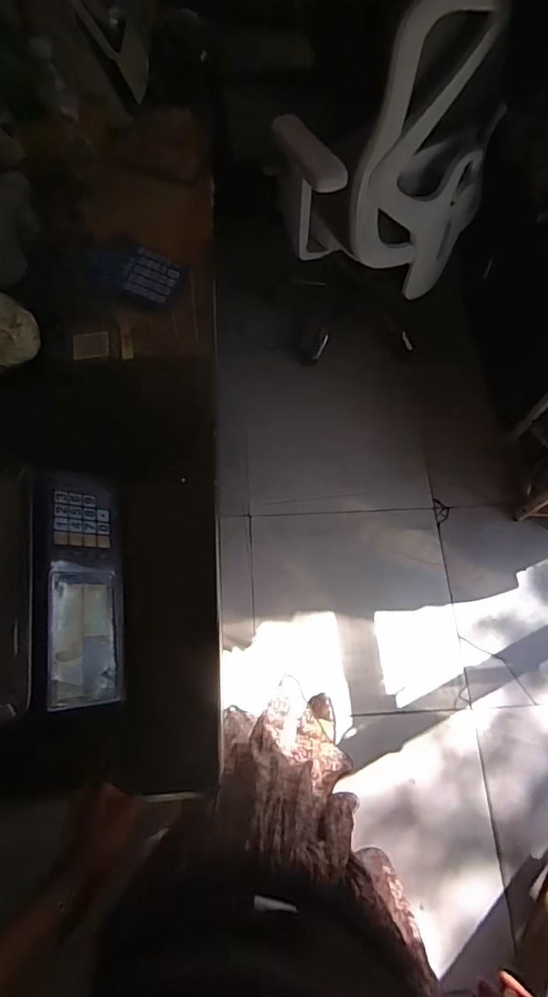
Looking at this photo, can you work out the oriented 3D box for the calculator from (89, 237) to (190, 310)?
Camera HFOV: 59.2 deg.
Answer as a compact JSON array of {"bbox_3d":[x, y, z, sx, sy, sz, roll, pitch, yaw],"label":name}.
[{"bbox_3d":[-0.249,-0.415,0.890,0.155,0.020,0.115,20,70,-7],"label":"calculator"}]

